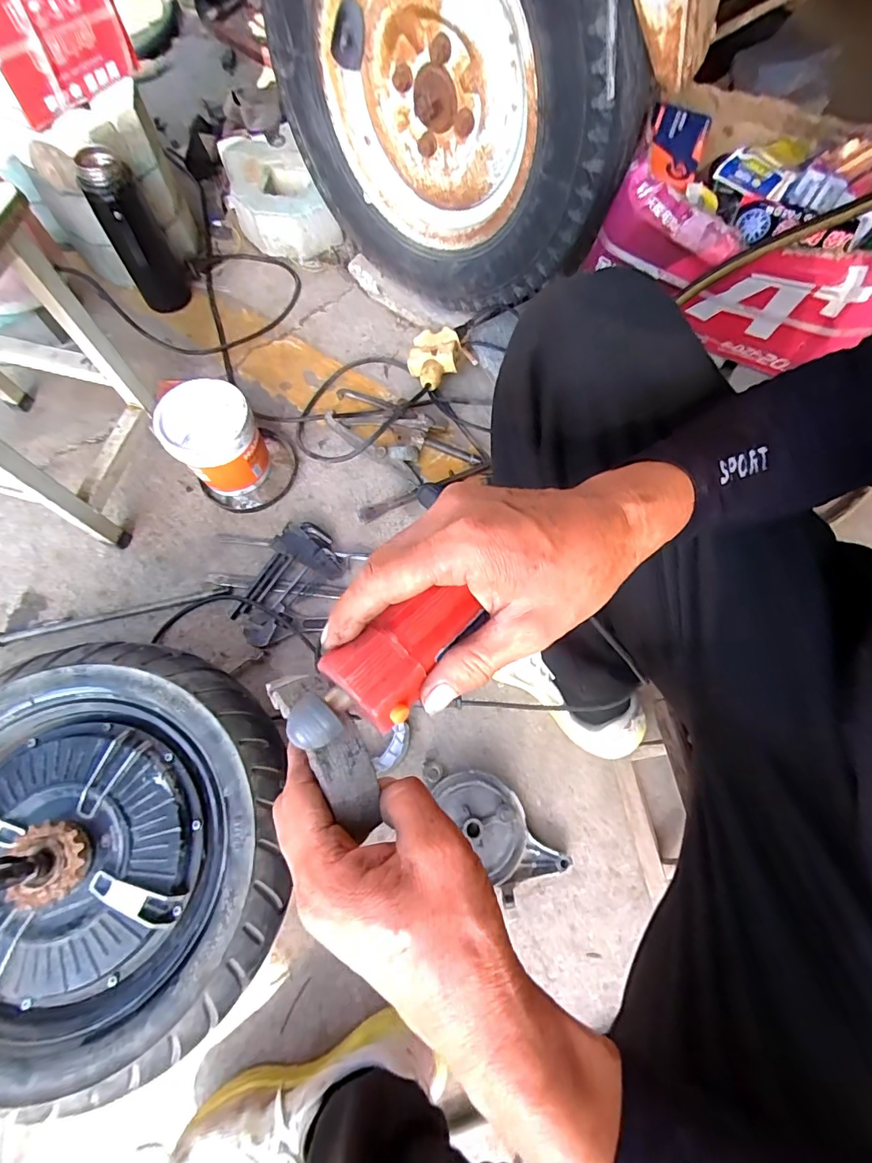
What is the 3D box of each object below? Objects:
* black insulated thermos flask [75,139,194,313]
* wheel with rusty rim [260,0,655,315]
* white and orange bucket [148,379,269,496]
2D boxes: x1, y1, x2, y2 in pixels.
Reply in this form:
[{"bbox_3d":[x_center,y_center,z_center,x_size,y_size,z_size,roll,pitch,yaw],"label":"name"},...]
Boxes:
[{"bbox_3d":[-0.452,-0.525,0.752,0.088,0.208,0.075,-27,74,-12],"label":"black insulated thermos flask"},{"bbox_3d":[0.007,-0.623,0.626,0.498,0.476,0.140,21,69,5],"label":"wheel with rusty rim"},{"bbox_3d":[-0.313,-0.198,0.698,0.120,0.126,0.109,-22,73,-11],"label":"white and orange bucket"}]

